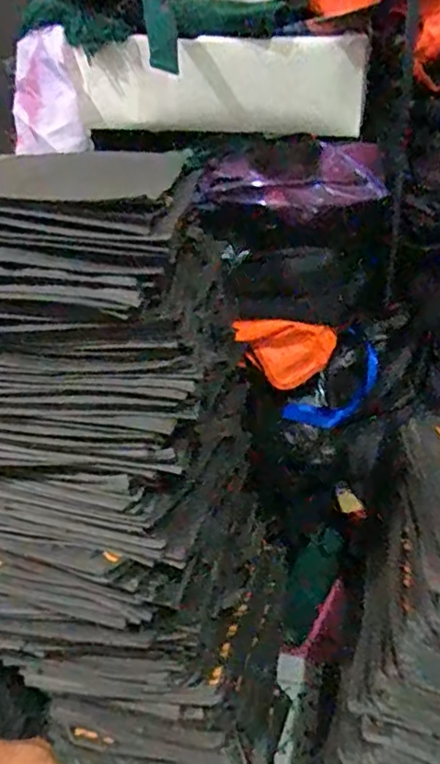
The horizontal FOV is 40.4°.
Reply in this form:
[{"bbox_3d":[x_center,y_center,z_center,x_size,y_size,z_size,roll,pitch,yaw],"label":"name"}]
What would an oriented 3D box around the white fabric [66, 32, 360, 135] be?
[{"bbox_3d":[-0.004,-0.375,0.771,0.376,0.111,0.077,0,30,6],"label":"white fabric"}]

